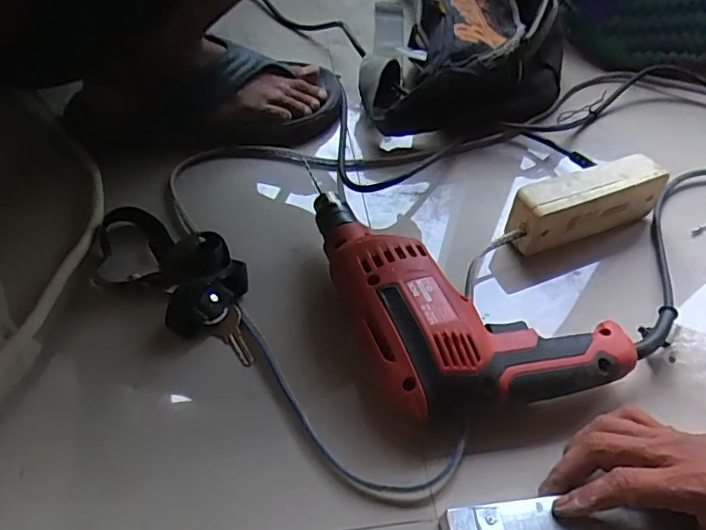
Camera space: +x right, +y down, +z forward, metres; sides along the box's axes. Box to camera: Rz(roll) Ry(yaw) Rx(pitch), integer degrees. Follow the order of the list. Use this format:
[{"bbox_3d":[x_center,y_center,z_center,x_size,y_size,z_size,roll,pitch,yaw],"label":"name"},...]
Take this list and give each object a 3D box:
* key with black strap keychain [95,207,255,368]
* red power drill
[{"bbox_3d":[-0.148,0.004,0.480,0.195,0.035,0.078,28,53,18],"label":"key with black strap keychain"},{"bbox_3d":[0.113,0.010,0.471,0.256,0.061,0.215,-7,51,-10],"label":"red power drill"}]

